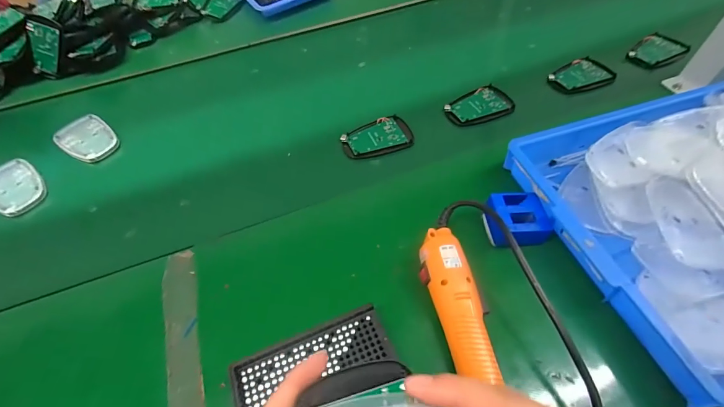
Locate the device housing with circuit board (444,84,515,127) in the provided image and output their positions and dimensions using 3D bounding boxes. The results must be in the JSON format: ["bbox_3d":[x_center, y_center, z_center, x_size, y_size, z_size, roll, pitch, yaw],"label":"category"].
[{"bbox_3d":[0.170,-0.144,0.525,0.092,0.013,0.058,-20,55,-11],"label":"device housing with circuit board"}]

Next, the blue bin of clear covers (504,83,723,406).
[{"bbox_3d":[0.383,-0.006,0.357,0.437,0.080,0.284,-16,54,-8],"label":"blue bin of clear covers"}]

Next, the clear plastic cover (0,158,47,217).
[{"bbox_3d":[-0.483,-0.022,0.490,0.101,0.014,0.067,29,60,22],"label":"clear plastic cover"}]

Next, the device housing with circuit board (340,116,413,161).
[{"bbox_3d":[0.021,-0.092,0.503,0.094,0.012,0.064,-22,55,-12],"label":"device housing with circuit board"}]

